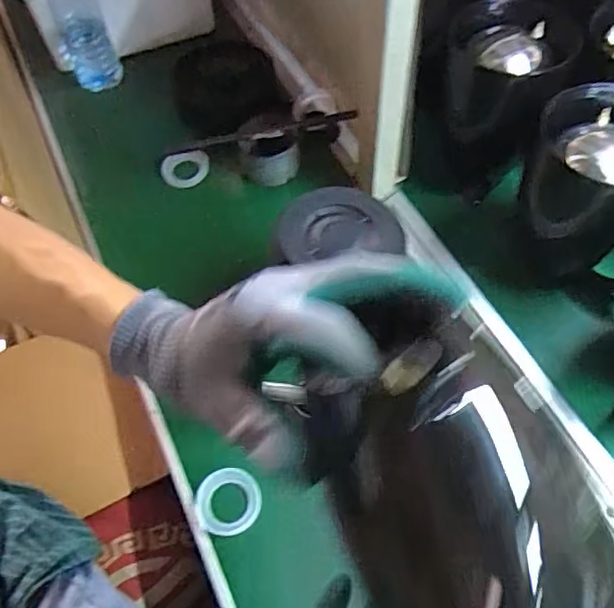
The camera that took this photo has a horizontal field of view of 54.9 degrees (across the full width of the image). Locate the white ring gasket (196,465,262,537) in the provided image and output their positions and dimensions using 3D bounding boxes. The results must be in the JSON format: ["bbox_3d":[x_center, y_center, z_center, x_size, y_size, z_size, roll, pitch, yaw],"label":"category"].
[{"bbox_3d":[-0.073,0.183,0.547,0.058,0.011,0.061,-2,69,6],"label":"white ring gasket"}]

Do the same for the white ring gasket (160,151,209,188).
[{"bbox_3d":[-0.157,-0.173,0.765,0.062,0.047,0.013,-19,20,-20],"label":"white ring gasket"}]

